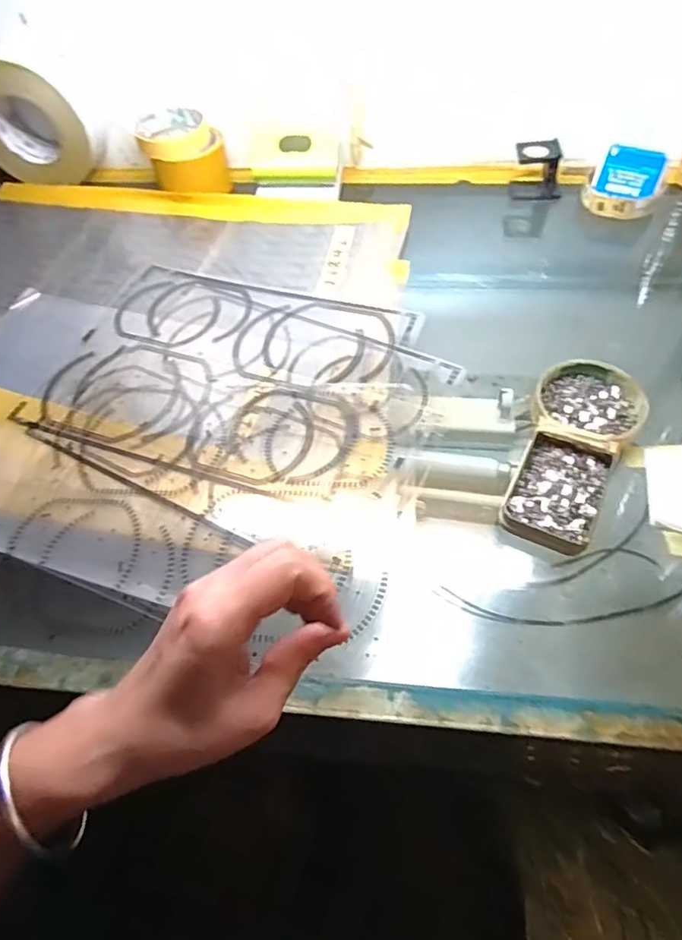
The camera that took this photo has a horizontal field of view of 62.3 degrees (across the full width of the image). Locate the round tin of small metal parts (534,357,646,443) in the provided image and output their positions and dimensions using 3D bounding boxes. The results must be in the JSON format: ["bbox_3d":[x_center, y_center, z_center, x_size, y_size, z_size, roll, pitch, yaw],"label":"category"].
[{"bbox_3d":[0.199,-0.056,0.447,0.080,0.017,0.076,28,62,23],"label":"round tin of small metal parts"}]

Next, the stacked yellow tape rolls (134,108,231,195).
[{"bbox_3d":[-0.182,-0.370,0.660,0.087,0.062,0.095,-3,55,4],"label":"stacked yellow tape rolls"}]

